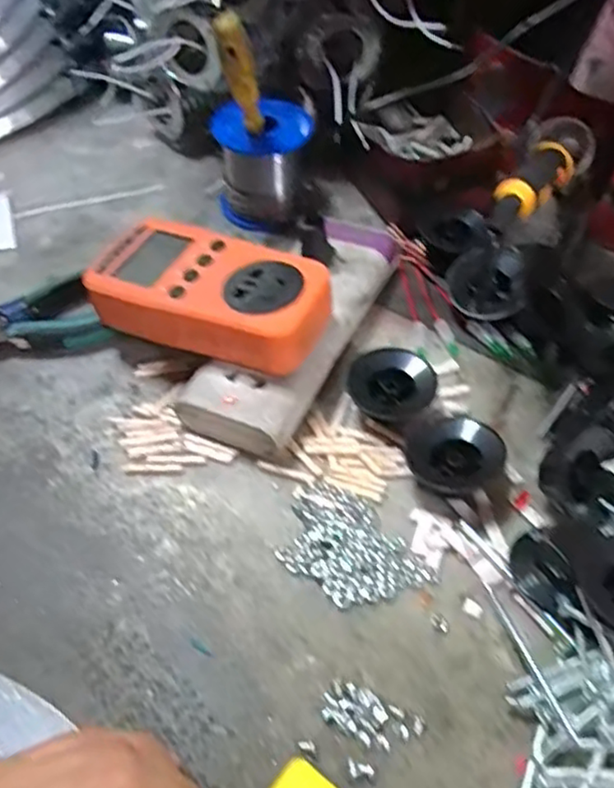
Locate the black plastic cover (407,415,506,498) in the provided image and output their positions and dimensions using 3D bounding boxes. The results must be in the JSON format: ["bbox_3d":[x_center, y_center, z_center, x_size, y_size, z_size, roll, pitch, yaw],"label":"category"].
[{"bbox_3d":[0.074,0.033,0.327,0.044,0.026,0.040,26,58,18],"label":"black plastic cover"}]

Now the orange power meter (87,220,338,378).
[{"bbox_3d":[-0.052,-0.057,0.351,0.128,0.035,0.065,17,55,12],"label":"orange power meter"}]

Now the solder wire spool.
[{"bbox_3d":[-0.031,-0.163,0.460,0.065,0.075,0.065,0,53,0],"label":"solder wire spool"}]

